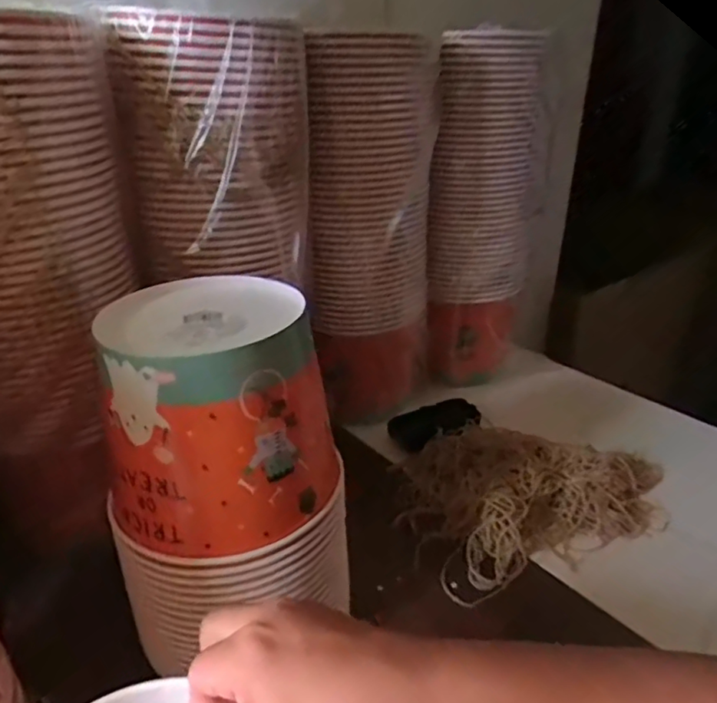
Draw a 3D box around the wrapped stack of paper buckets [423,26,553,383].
[{"bbox_3d":[0.143,-0.141,0.674,0.120,0.390,0.143,7,29,13],"label":"wrapped stack of paper buckets"}]

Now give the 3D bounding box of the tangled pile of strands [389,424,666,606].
[{"bbox_3d":[0.187,0.133,0.586,0.277,0.047,0.185,-8,29,-15],"label":"tangled pile of strands"}]

